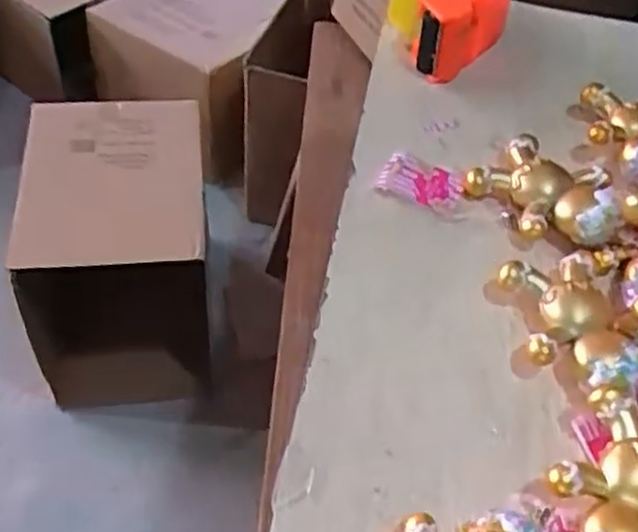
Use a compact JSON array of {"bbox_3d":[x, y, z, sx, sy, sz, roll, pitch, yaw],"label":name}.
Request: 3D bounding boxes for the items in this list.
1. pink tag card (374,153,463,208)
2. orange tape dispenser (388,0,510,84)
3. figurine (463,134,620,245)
[{"bbox_3d":[0.073,-0.060,0.535,0.059,0.007,0.038,25,60,16],"label":"pink tag card"},{"bbox_3d":[0.116,-0.238,0.657,0.106,0.061,0.160,14,50,5],"label":"orange tape dispenser"},{"bbox_3d":[0.163,-0.053,0.520,0.102,0.035,0.080,36,55,22],"label":"figurine"}]

